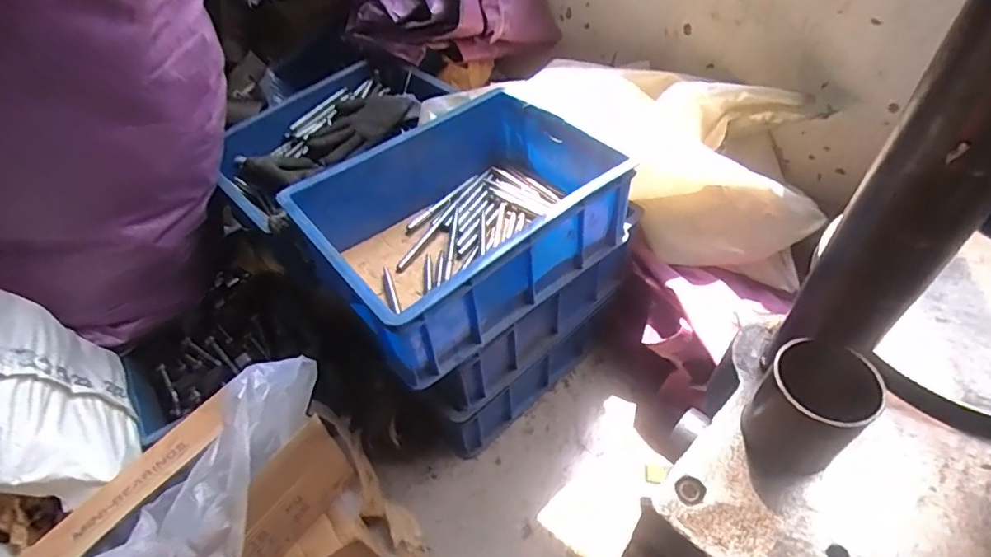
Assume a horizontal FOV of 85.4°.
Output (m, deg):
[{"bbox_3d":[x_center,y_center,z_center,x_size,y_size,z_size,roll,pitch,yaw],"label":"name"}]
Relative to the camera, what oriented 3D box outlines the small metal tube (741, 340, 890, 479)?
[{"bbox_3d":[0.229,0.099,0.397,0.071,0.090,0.070,-31,54,-21],"label":"small metal tube"}]

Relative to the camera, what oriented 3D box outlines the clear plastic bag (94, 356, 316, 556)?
[{"bbox_3d":[-0.282,0.241,0.509,0.130,0.145,0.383,21,54,21],"label":"clear plastic bag"}]

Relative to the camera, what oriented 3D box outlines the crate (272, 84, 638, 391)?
[{"bbox_3d":[-0.039,-0.085,0.751,0.401,0.136,0.291,-32,54,-22],"label":"crate"}]

